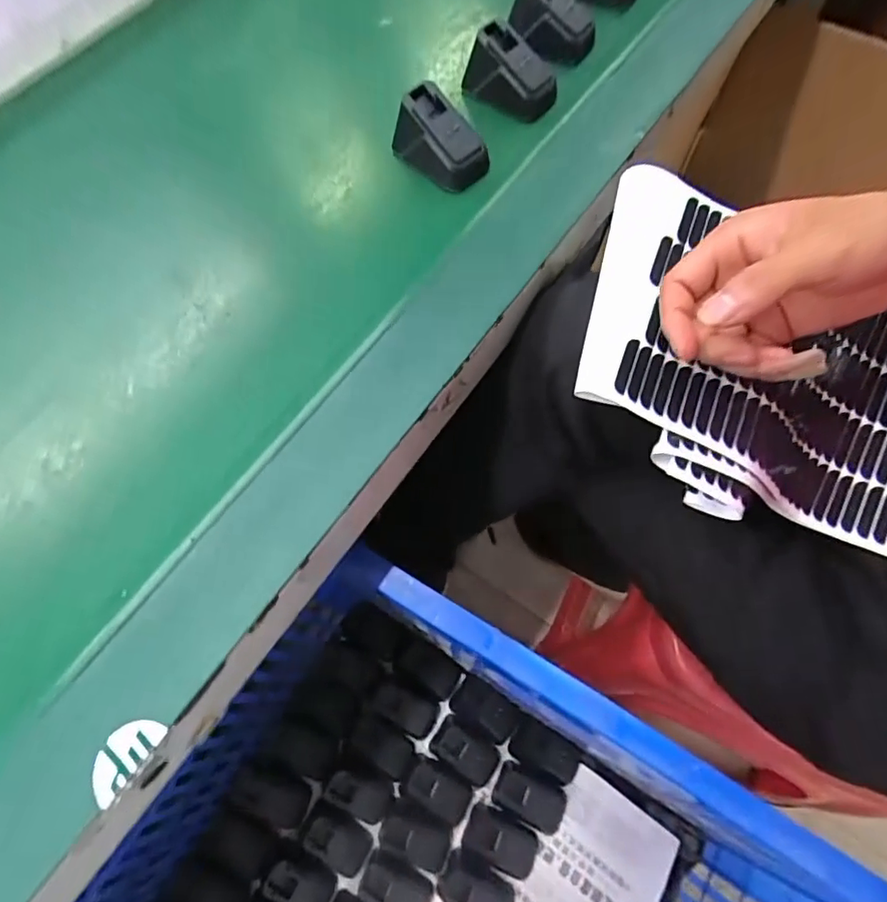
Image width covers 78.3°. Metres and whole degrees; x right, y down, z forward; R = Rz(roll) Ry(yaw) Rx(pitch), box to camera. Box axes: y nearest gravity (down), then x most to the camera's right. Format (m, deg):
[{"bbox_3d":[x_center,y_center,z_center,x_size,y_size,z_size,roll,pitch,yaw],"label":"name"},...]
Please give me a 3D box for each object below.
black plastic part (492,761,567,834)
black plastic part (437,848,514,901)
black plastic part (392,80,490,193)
[{"bbox_3d":[0.086,0.340,0.534,0.067,0.027,0.043,23,71,11],"label":"black plastic part"},{"bbox_3d":[0.032,0.421,0.520,0.071,0.031,0.043,27,71,13],"label":"black plastic part"},{"bbox_3d":[-0.002,-0.221,0.388,0.041,0.044,0.061,-43,72,-14],"label":"black plastic part"}]

